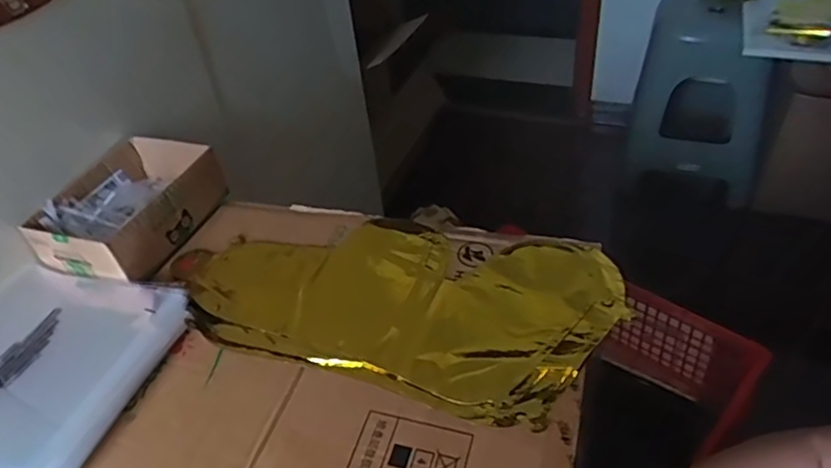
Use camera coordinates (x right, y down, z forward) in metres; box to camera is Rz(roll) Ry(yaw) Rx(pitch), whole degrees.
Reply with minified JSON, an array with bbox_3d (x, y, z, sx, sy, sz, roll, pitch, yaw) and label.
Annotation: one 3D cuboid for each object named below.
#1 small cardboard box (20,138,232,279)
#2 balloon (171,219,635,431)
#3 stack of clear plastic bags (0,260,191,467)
[{"bbox_3d":[-0.333,-0.028,0.706,0.152,0.069,0.183,10,43,18],"label":"small cardboard box"},{"bbox_3d":[-0.028,0.055,0.630,0.432,0.020,0.225,11,44,19],"label":"balloon"},{"bbox_3d":[-0.356,0.127,0.574,0.216,0.025,0.229,9,43,18],"label":"stack of clear plastic bags"}]

